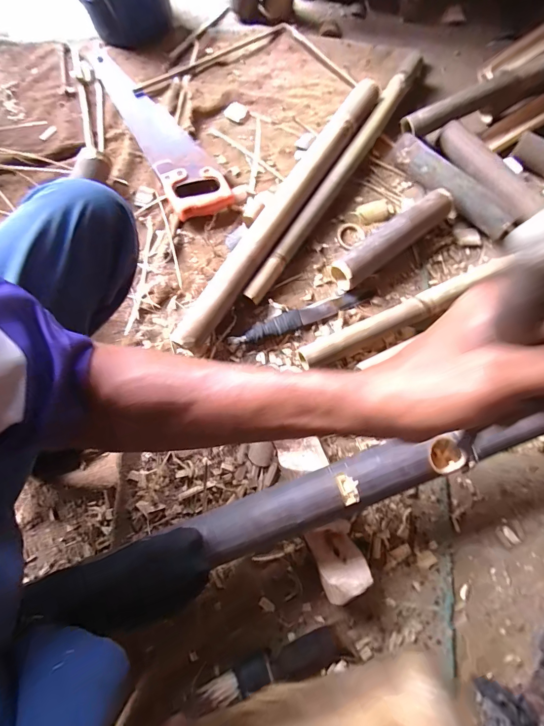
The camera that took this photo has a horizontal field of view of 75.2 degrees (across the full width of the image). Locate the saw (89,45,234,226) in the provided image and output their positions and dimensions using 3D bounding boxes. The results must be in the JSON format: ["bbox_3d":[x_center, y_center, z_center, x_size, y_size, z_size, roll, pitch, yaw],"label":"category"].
[{"bbox_3d":[-0.236,-0.495,0.731,0.115,0.030,0.496,-29,78,-7],"label":"saw"}]

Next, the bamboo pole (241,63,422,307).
[{"bbox_3d":[0.135,-0.372,0.698,0.046,0.044,0.639,31,78,7],"label":"bamboo pole"}]

